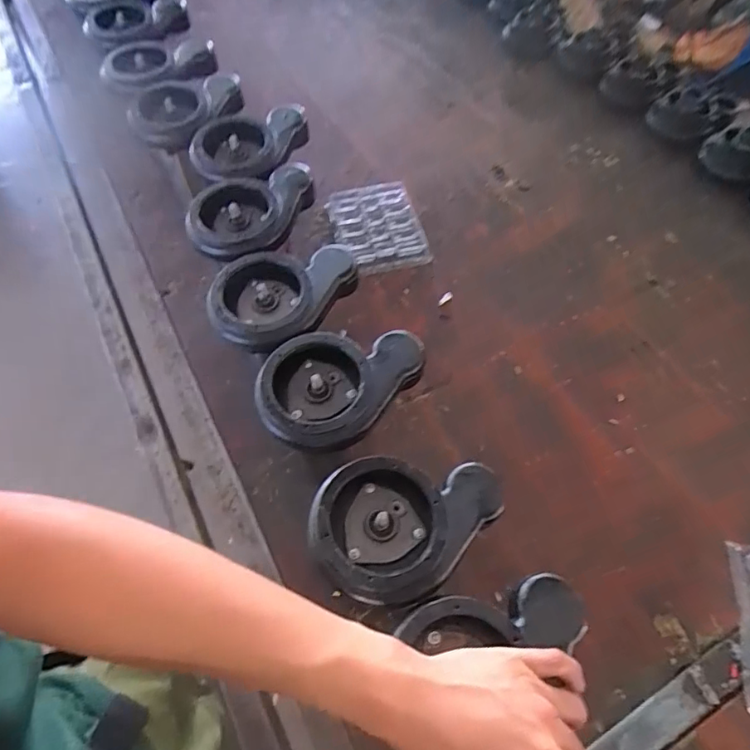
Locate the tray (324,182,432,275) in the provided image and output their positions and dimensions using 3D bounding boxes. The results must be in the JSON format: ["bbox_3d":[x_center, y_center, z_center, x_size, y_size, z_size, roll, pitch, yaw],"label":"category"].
[{"bbox_3d":[0.005,-0.242,0.808,0.135,0.022,0.165,-14,61,-8],"label":"tray"}]

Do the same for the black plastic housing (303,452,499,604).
[{"bbox_3d":[0.028,0.129,0.414,0.159,0.034,0.111,-3,60,-2],"label":"black plastic housing"}]

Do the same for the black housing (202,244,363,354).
[{"bbox_3d":[-0.108,-0.093,0.541,0.120,0.033,0.151,29,64,15],"label":"black housing"}]

